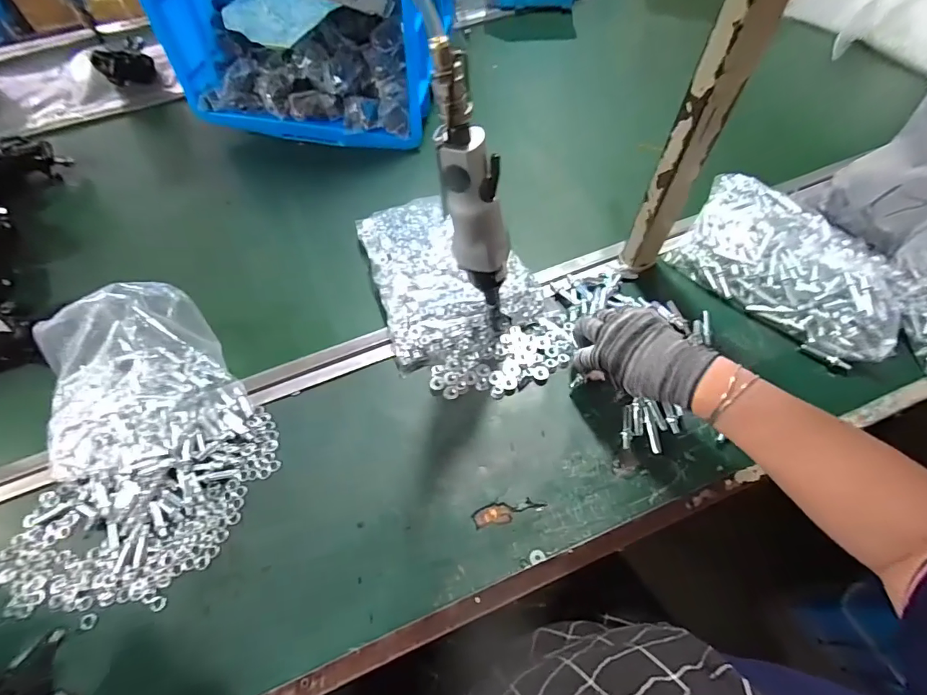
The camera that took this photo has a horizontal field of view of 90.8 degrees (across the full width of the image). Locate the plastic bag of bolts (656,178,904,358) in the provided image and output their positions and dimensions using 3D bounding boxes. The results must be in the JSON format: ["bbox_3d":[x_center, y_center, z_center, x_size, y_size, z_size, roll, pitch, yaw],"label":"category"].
[{"bbox_3d":[0.409,-0.111,0.564,0.251,0.036,0.177,38,70,19],"label":"plastic bag of bolts"}]

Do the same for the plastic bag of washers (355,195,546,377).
[{"bbox_3d":[-0.020,-0.103,0.575,0.185,0.032,0.243,-17,64,-7],"label":"plastic bag of washers"}]

